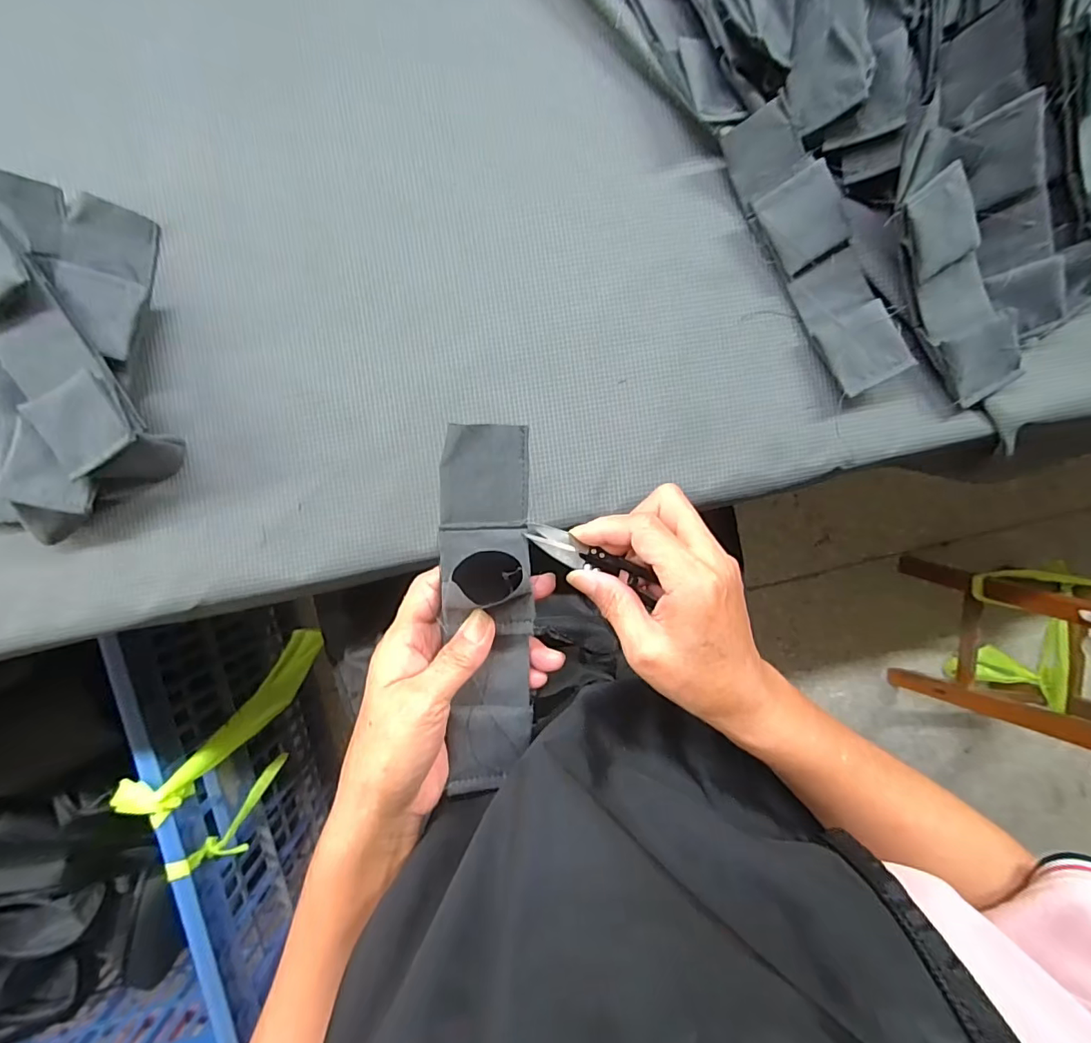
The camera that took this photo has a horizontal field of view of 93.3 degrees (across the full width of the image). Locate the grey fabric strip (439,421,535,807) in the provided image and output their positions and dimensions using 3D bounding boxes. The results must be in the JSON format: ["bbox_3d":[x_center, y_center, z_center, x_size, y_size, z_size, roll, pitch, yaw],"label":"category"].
[{"bbox_3d":[-0.030,0.049,0.265,0.044,0.016,0.190,-1,96,-3],"label":"grey fabric strip"}]

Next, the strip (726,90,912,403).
[{"bbox_3d":[0.183,-0.182,0.351,0.045,0.033,0.190,-28,93,-2],"label":"strip"}]

